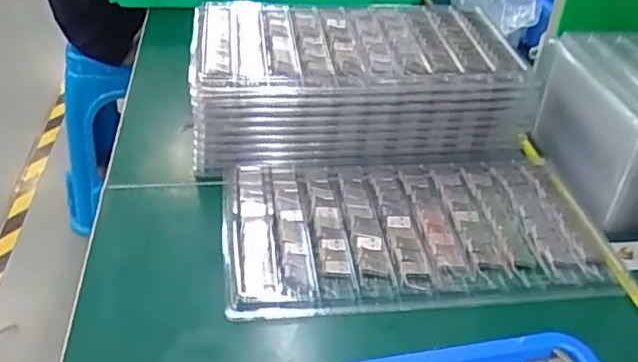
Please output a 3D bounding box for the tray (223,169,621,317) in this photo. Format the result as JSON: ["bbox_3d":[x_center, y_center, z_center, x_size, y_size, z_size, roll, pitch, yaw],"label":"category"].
[{"bbox_3d":[0.068,0.033,0.514,0.276,0.024,0.168,-2,36,-6],"label":"tray"}]

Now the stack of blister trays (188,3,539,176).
[{"bbox_3d":[0.034,-0.099,0.618,0.299,0.097,0.166,-4,35,-4],"label":"stack of blister trays"}]

